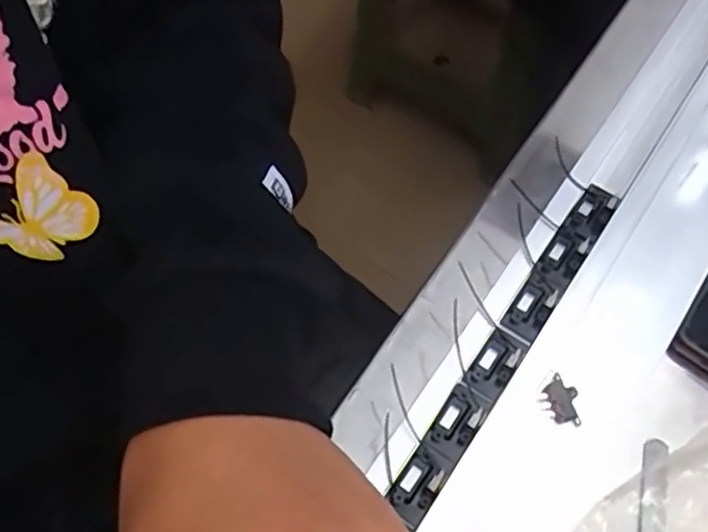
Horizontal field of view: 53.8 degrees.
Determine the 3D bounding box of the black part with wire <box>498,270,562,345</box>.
[{"bbox_3d":[0.079,0.017,0.306,0.017,0.015,0.030,31,69,17],"label":"black part with wire"}]

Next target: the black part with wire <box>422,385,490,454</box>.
[{"bbox_3d":[0.042,0.063,0.286,0.017,0.014,0.028,30,68,16],"label":"black part with wire"}]

